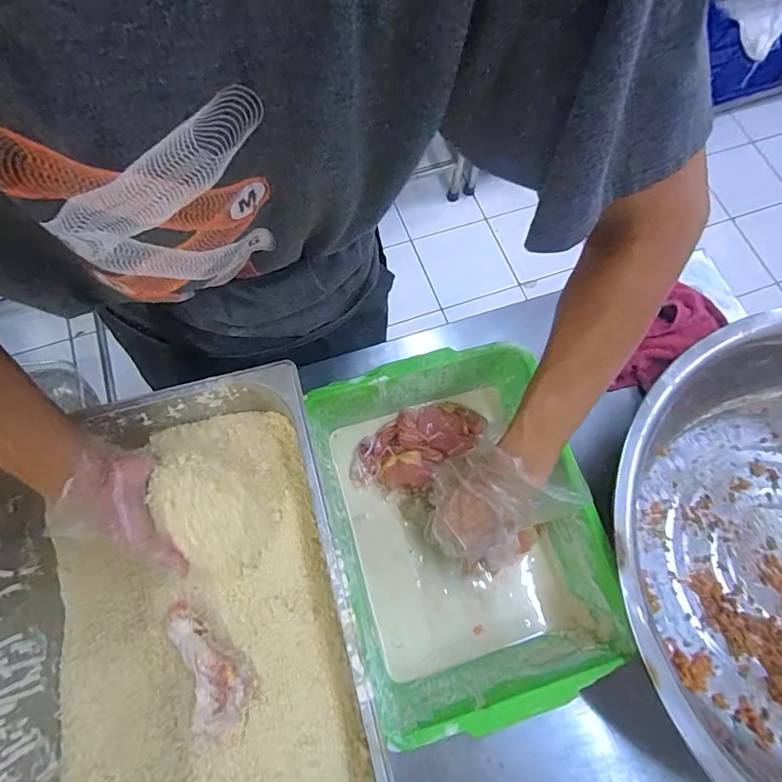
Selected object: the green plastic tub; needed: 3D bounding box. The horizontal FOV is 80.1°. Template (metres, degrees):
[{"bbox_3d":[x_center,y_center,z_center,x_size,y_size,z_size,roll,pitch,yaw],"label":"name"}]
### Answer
[{"bbox_3d":[0.077,0.145,0.528,0.243,0.125,0.350,-15,72,-8],"label":"green plastic tub"}]

